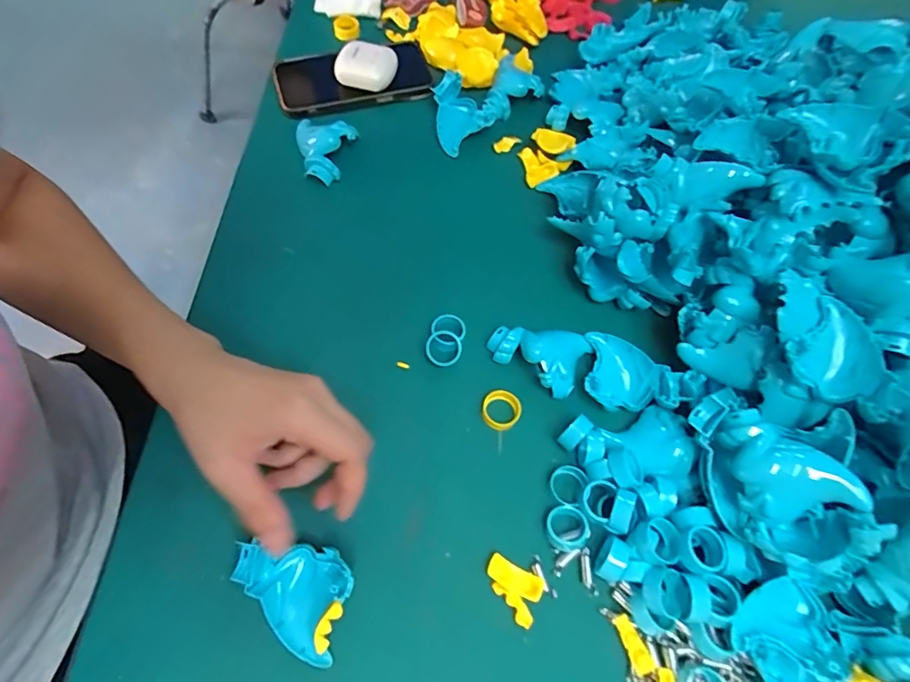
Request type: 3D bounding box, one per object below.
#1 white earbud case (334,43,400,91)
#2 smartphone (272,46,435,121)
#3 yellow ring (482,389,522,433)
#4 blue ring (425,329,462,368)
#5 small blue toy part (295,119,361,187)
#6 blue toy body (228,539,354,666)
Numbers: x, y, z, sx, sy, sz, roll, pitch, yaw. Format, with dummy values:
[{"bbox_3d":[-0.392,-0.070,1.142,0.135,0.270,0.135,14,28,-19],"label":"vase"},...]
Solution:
[{"bbox_3d":[-0.084,-0.255,0.480,0.057,0.024,0.048,10,62,3],"label":"white earbud case"},{"bbox_3d":[-0.098,-0.249,0.489,0.141,0.014,0.067,-12,75,-4],"label":"smartphone"},{"bbox_3d":[0.032,0.048,0.355,0.026,0.012,0.027,1,62,-2],"label":"yellow ring"},{"bbox_3d":[-0.008,0.005,0.371,0.026,0.013,0.025,2,91,8],"label":"blue ring"},{"bbox_3d":[-0.120,-0.170,0.449,0.053,0.028,0.064,11,62,3],"label":"small blue toy part"},{"bbox_3d":[-0.092,0.140,0.284,0.065,0.022,0.053,15,62,5],"label":"blue toy body"}]

